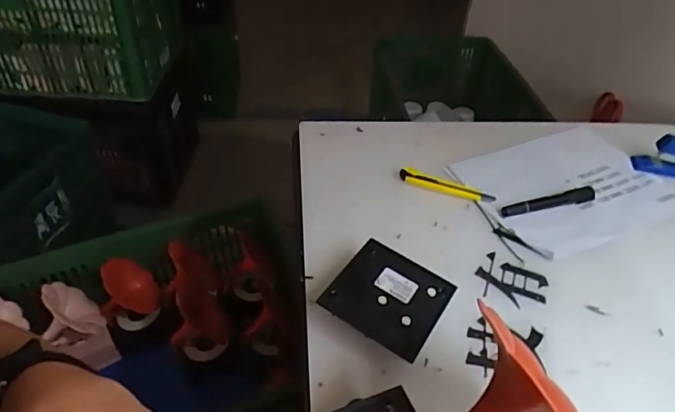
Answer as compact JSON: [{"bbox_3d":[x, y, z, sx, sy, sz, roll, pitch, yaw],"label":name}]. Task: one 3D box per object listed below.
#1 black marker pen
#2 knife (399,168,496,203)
[{"bbox_3d":[0.282,-0.007,0.658,0.138,0.019,0.018,-8,43,-16],"label":"black marker pen"},{"bbox_3d":[0.148,-0.026,0.669,0.128,0.012,0.022,20,43,16],"label":"knife"}]

